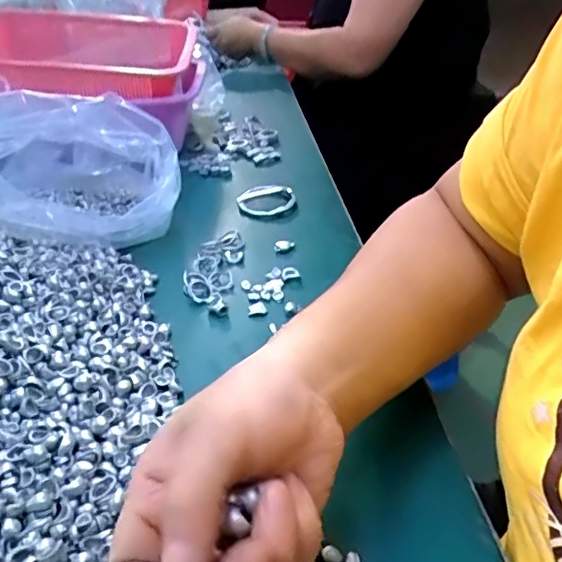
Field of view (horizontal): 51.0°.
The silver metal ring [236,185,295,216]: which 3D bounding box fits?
[{"bbox_3d":[-0.016,-0.083,0.604,0.058,0.013,0.055,-1,32,1],"label":"silver metal ring"}]

